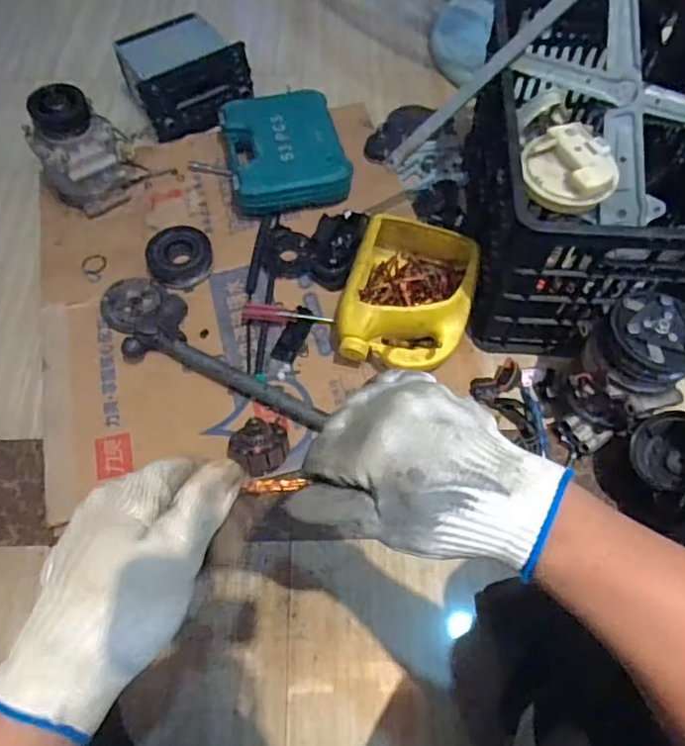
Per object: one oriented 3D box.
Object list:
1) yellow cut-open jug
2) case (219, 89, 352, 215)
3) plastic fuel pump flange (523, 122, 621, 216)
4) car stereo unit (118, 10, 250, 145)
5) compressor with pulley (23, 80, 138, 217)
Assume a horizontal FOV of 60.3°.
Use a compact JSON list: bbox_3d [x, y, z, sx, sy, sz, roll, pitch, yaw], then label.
[{"bbox_3d":[0.097,-0.107,0.868,0.176,0.110,0.227,17,63,9],"label":"yellow cut-open jug"},{"bbox_3d":[-0.103,-0.394,1.059,0.201,0.079,0.230,-12,60,-4],"label":"case"},{"bbox_3d":[0.283,-0.256,0.737,0.115,0.042,0.108,7,62,4],"label":"plastic fuel pump flange"},{"bbox_3d":[-0.300,-0.570,1.150,0.217,0.127,0.186,-28,66,-14],"label":"car stereo unit"},{"bbox_3d":[-0.445,-0.386,0.999,0.143,0.200,0.140,0,62,0],"label":"compressor with pulley"}]

